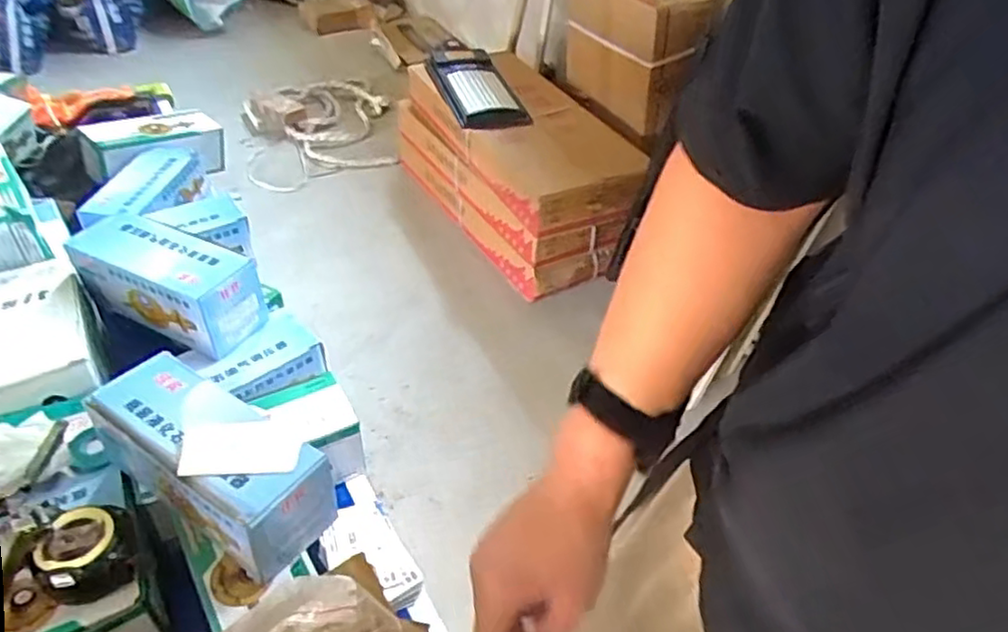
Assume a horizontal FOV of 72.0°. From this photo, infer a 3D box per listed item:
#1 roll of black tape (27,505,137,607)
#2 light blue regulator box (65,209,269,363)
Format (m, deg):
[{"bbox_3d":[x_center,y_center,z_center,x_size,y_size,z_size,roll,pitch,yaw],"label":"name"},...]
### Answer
[{"bbox_3d":[-0.287,0.163,0.480,0.063,0.040,0.057,-18,44,-21],"label":"roll of black tape"},{"bbox_3d":[-0.333,-0.035,0.689,0.189,0.074,0.078,19,43,19],"label":"light blue regulator box"}]

